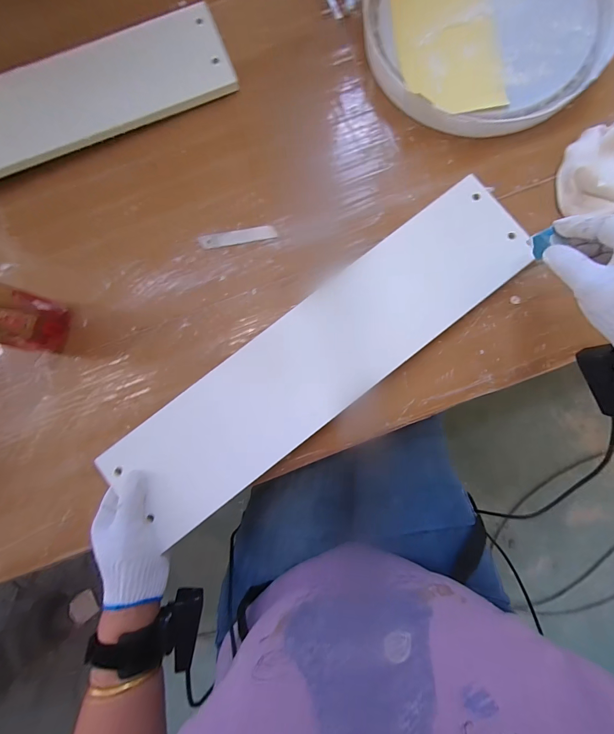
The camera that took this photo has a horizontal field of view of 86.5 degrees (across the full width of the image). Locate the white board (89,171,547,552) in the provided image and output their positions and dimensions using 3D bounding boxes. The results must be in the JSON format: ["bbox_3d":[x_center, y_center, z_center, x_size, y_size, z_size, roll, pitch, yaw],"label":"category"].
[{"bbox_3d":[0.023,-0.017,0.388,0.533,0.023,0.141,-38,85,-2],"label":"white board"}]

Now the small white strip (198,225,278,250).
[{"bbox_3d":[-0.088,-0.165,0.415,0.098,0.004,0.020,-8,85,2],"label":"small white strip"}]

